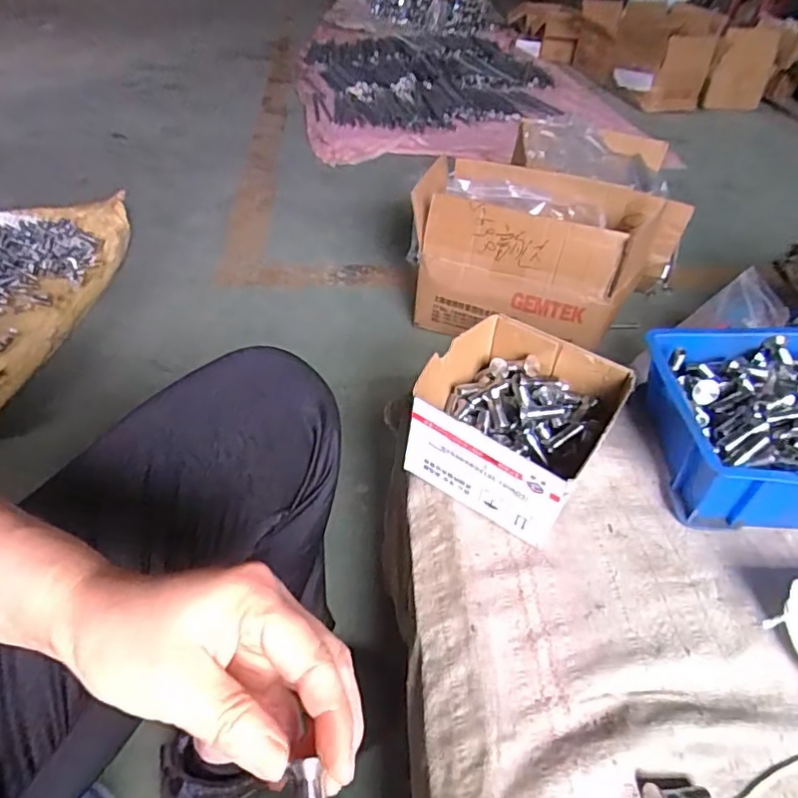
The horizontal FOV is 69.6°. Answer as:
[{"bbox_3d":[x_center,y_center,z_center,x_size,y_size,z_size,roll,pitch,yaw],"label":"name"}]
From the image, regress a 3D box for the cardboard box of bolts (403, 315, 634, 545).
[{"bbox_3d":[0.094,0.017,0.477,0.136,0.084,0.148,27,48,23],"label":"cardboard box of bolts"}]

